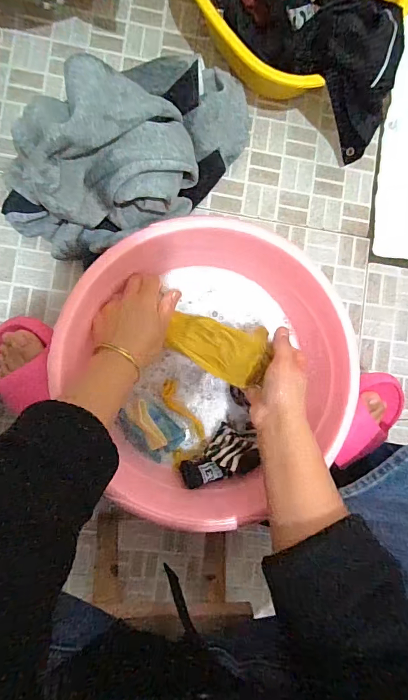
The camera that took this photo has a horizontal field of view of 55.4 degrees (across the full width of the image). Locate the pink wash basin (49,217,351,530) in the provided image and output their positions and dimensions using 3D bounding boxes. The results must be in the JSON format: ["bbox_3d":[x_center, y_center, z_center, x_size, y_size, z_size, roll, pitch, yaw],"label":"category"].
[{"bbox_3d":[0.007,0.012,0.479,0.302,0.115,0.320,0,87,-5],"label":"pink wash basin"}]

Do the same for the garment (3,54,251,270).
[{"bbox_3d":[-0.090,-0.243,0.475,0.339,0.184,0.169,-36,91,-5],"label":"garment"}]

